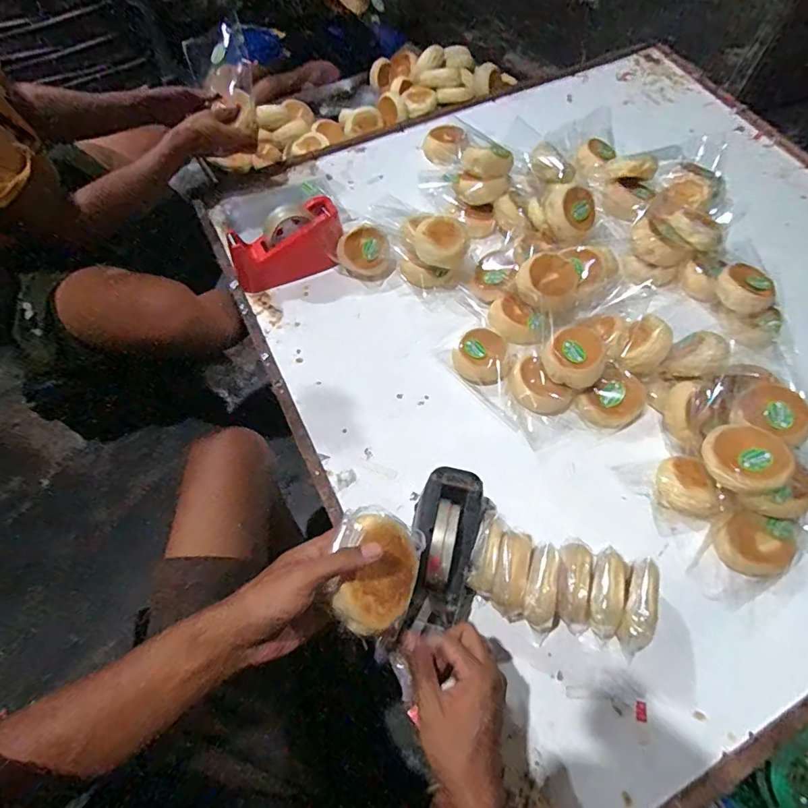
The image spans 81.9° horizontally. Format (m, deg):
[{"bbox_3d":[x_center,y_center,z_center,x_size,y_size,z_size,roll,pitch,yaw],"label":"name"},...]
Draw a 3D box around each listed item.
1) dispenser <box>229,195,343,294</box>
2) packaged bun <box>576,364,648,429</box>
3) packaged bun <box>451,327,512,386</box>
[{"bbox_3d":[-0.207,-0.282,0.837,0.205,0.110,0.059,-29,66,-14],"label":"dispenser"},{"bbox_3d":[0.321,-0.009,0.708,0.097,0.038,0.079,-39,69,-16],"label":"packaged bun"},{"bbox_3d":[0.125,-0.076,0.750,0.096,0.037,0.082,20,64,10],"label":"packaged bun"}]

